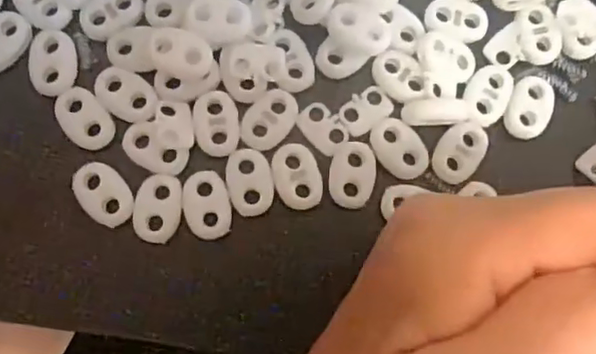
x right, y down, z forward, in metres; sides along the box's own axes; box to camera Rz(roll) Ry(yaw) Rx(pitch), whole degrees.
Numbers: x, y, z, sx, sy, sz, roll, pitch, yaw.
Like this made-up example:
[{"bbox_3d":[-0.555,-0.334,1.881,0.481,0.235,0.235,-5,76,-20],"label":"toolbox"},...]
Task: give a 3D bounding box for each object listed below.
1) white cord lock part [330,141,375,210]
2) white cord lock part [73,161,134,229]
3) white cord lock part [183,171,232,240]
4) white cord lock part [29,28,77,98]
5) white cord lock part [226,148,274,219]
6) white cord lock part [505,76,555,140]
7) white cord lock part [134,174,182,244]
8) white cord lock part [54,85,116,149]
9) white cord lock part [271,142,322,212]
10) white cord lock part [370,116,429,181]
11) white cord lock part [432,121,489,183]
[{"bbox_3d":[0.019,-0.001,0.211,0.015,0.004,0.023,7,80,-2],"label":"white cord lock part"},{"bbox_3d":[-0.063,0.005,0.204,0.015,0.004,0.023,-37,84,-8],"label":"white cord lock part"},{"bbox_3d":[-0.030,0.009,0.205,0.014,0.004,0.022,-11,81,-4],"label":"white cord lock part"},{"bbox_3d":[-0.082,-0.039,0.210,0.014,0.004,0.023,2,81,-2],"label":"white cord lock part"},{"bbox_3d":[-0.016,0.002,0.208,0.014,0.004,0.023,-9,81,-4],"label":"white cord lock part"},{"bbox_3d":[0.080,-0.024,0.219,0.014,0.004,0.023,23,80,1],"label":"white cord lock part"},{"bbox_3d":[-0.046,0.010,0.204,0.015,0.004,0.022,5,80,-2],"label":"white cord lock part"},{"bbox_3d":[-0.071,-0.020,0.208,0.014,0.004,0.023,-39,84,-8],"label":"white cord lock part"},{"bbox_3d":[0.000,-0.001,0.209,0.015,0.004,0.022,-15,82,-5],"label":"white cord lock part"},{"bbox_3d":[0.035,-0.010,0.213,0.015,0.004,0.023,-42,85,-8],"label":"white cord lock part"},{"bbox_3d":[0.055,-0.009,0.213,0.015,0.004,0.022,32,81,3],"label":"white cord lock part"}]

